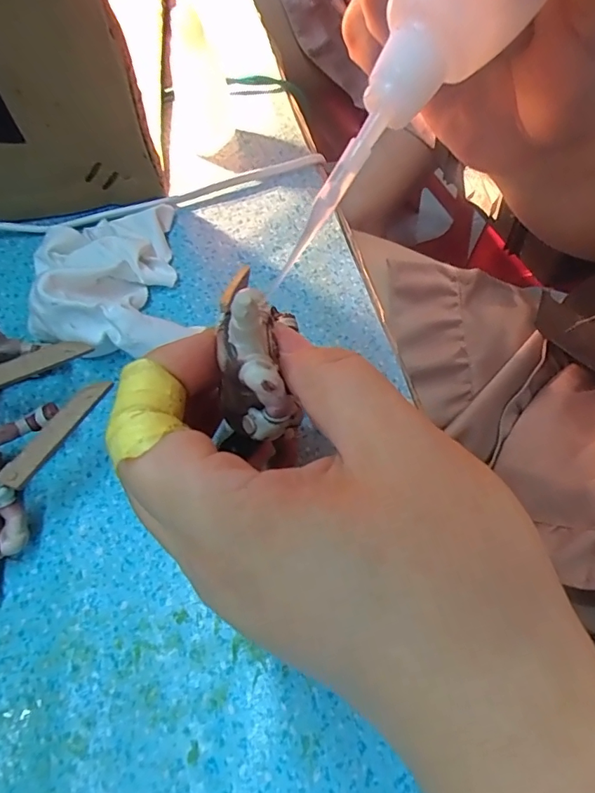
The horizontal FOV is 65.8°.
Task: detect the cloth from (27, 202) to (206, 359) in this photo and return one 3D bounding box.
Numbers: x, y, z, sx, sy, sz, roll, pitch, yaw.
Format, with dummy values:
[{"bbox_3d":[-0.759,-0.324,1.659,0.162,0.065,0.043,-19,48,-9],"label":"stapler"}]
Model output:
[{"bbox_3d":[-0.084,-0.052,0.203,0.067,0.028,0.086,-19,60,-7],"label":"cloth"}]

